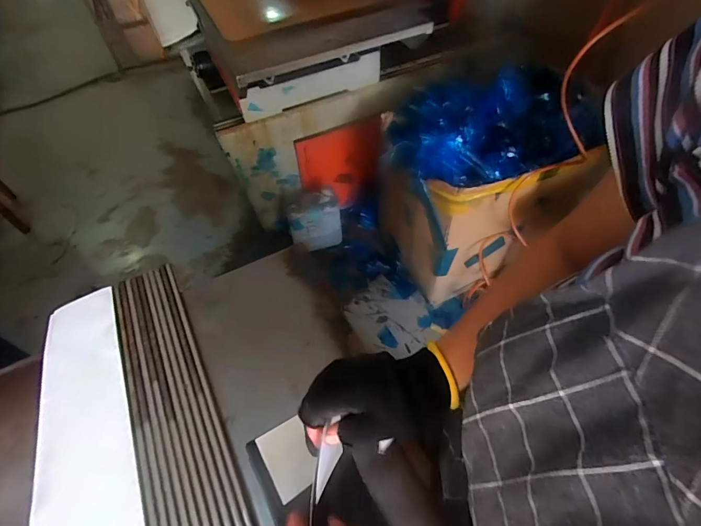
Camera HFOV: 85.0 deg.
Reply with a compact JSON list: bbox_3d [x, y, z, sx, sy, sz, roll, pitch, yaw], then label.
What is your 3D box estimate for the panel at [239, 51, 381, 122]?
[{"bbox_3d":[-0.112,-0.528,1.136,0.440,0.131,0.022,-21,78,-11],"label":"panel"}]

